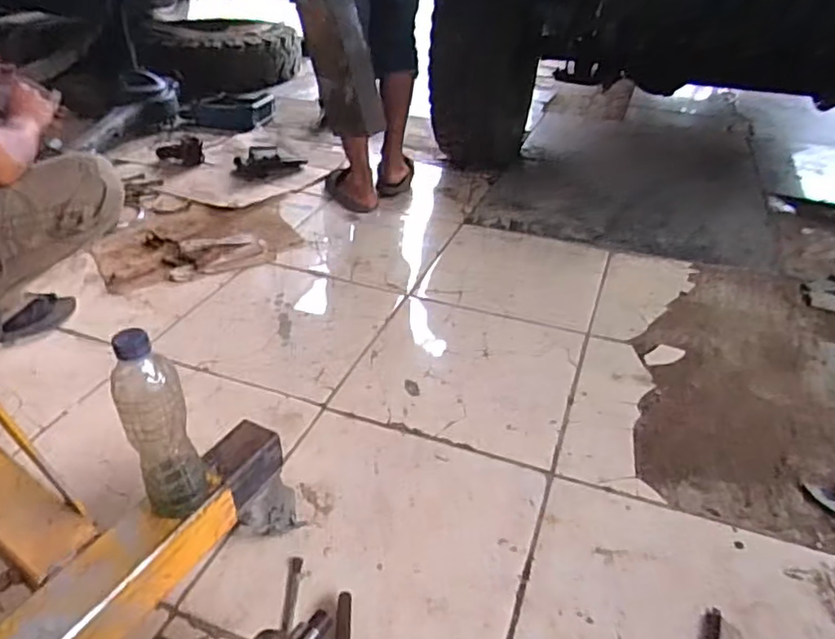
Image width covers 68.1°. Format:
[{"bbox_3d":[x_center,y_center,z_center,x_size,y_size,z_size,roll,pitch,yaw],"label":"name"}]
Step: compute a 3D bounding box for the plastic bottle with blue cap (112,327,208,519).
[{"bbox_3d":[-0.268,0.115,0.646,0.064,0.218,0.057,-22,42,-30],"label":"plastic bottle with blue cap"}]

